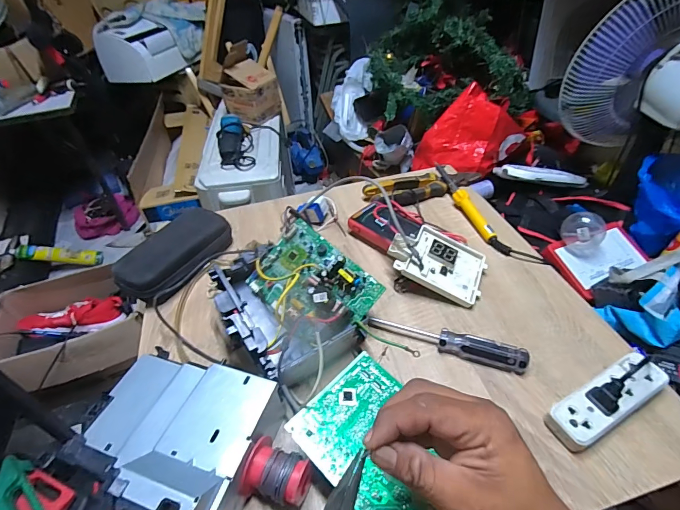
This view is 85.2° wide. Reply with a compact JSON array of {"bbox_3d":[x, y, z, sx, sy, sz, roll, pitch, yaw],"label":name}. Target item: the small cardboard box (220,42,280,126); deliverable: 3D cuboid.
[{"bbox_3d":[-0.342,-0.635,1.387,0.159,0.223,0.166,21,49,24],"label":"small cardboard box"}]

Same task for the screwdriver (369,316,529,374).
[{"bbox_3d":[0.132,0.105,0.465,0.192,0.024,0.025,13,46,16],"label":"screwdriver"}]

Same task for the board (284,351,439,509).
[{"bbox_3d":[0.047,0.184,0.347,0.170,0.022,0.114,33,55,32],"label":"board"}]

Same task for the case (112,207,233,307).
[{"bbox_3d":[-0.257,-0.004,0.589,0.100,0.047,0.184,21,49,24],"label":"case"}]

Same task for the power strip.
[{"bbox_3d":[0.289,0.157,0.401,0.143,0.029,0.046,-22,47,-18],"label":"power strip"}]

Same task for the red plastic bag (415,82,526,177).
[{"bbox_3d":[0.422,-0.372,1.164,0.336,0.249,0.134,-1,44,3],"label":"red plastic bag"}]

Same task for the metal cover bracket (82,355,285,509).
[{"bbox_3d":[-0.167,0.165,0.361,0.197,0.066,0.140,12,46,16],"label":"metal cover bracket"}]

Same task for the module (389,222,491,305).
[{"bbox_3d":[0.144,0.005,0.537,0.137,0.019,0.096,28,60,4],"label":"module"}]

